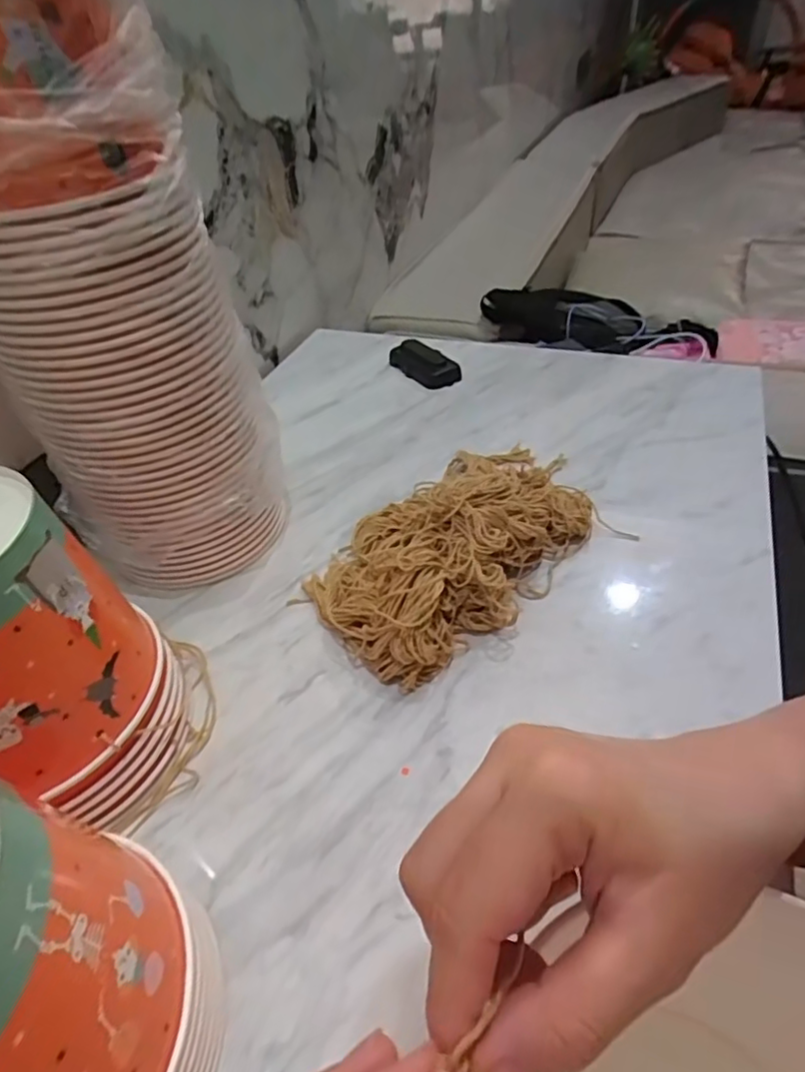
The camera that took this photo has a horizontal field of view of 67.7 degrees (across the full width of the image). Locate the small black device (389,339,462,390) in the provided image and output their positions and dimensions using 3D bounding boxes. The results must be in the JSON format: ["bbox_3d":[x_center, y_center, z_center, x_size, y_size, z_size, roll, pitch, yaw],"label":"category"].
[{"bbox_3d":[0.029,-0.227,0.782,0.053,0.029,0.116,-28,47,-21],"label":"small black device"}]

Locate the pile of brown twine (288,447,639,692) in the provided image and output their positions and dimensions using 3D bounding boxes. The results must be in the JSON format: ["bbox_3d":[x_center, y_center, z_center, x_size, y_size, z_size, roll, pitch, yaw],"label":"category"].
[{"bbox_3d":[0.054,-0.015,0.508,0.284,0.075,0.176,-32,49,-25],"label":"pile of brown twine"}]

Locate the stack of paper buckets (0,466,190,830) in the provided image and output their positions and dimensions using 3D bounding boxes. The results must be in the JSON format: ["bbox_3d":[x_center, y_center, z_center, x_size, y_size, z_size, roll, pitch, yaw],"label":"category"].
[{"bbox_3d":[-0.231,0.074,0.367,0.154,0.189,0.137,19,49,25],"label":"stack of paper buckets"}]

